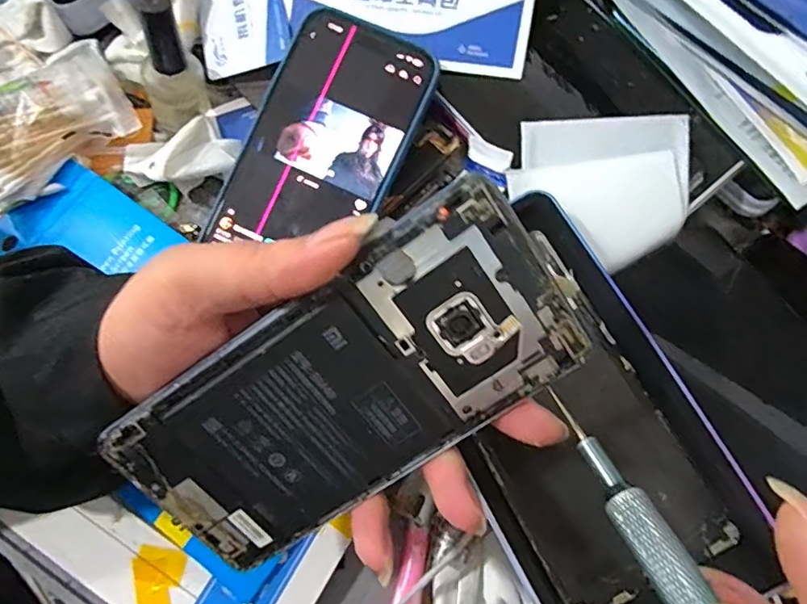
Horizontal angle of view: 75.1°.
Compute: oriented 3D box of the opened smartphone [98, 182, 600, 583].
[{"bbox_3d":[-0.018,0.032,0.177,0.152,0.004,0.075,-35,109,8],"label":"opened smartphone"}]

